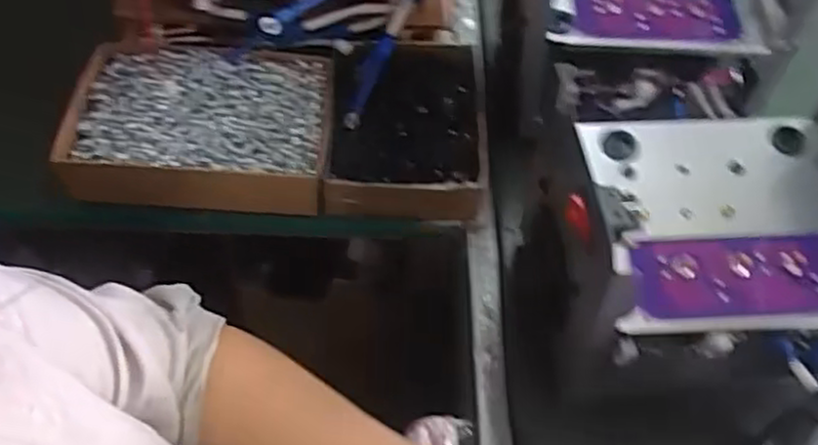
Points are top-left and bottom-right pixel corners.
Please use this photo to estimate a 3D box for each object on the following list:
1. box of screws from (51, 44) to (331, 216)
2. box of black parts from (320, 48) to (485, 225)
[{"bbox_3d":[-0.179,-0.083,0.641,0.212,0.044,0.145,2,55,-2],"label":"box of screws"},{"bbox_3d":[-0.003,-0.088,0.649,0.132,0.043,0.177,2,55,-2],"label":"box of black parts"}]

